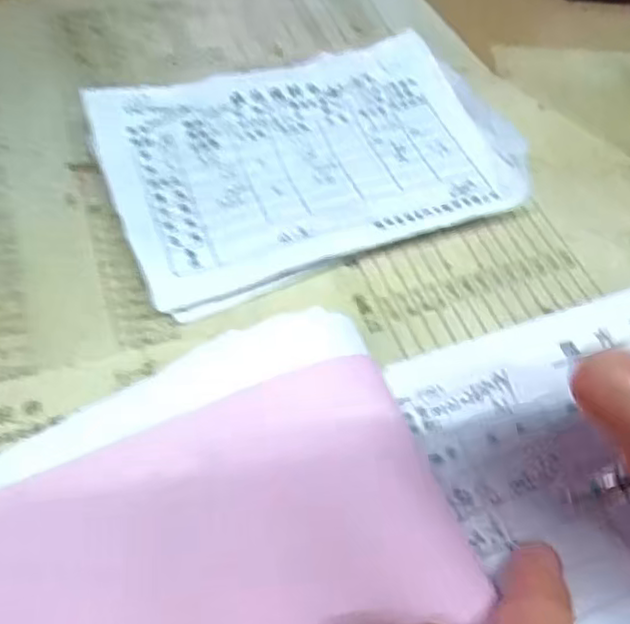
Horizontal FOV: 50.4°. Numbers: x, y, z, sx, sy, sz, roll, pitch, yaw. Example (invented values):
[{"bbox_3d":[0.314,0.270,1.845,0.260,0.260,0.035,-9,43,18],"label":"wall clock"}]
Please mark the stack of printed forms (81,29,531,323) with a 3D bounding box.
[{"bbox_3d":[-0.001,-0.062,0.262,0.154,0.018,0.101,-19,61,-16],"label":"stack of printed forms"}]

